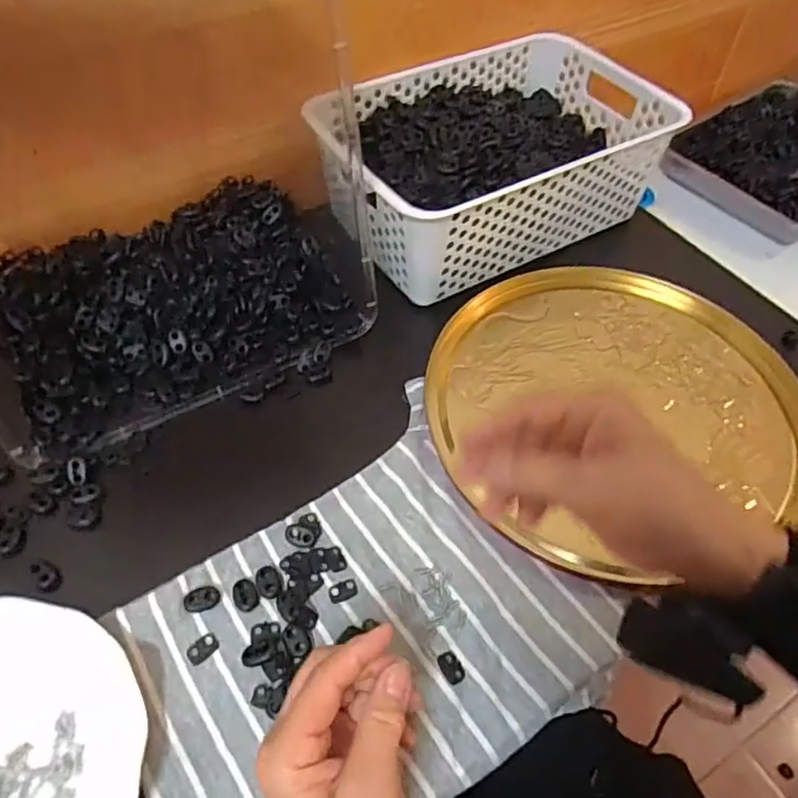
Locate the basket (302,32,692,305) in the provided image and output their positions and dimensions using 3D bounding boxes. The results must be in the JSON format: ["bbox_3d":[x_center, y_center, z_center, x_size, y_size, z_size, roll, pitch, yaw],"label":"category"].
[{"bbox_3d":[0.085,-0.232,0.602,0.306,0.100,0.207,-25,58,-19],"label":"basket"}]

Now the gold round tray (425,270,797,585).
[{"bbox_3d":[0.167,-0.005,0.496,0.285,0.016,0.279,1,53,-1],"label":"gold round tray"}]

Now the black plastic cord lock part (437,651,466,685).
[{"bbox_3d":[0.032,0.160,0.373,0.012,0.004,0.019,-24,58,-19],"label":"black plastic cord lock part"}]

